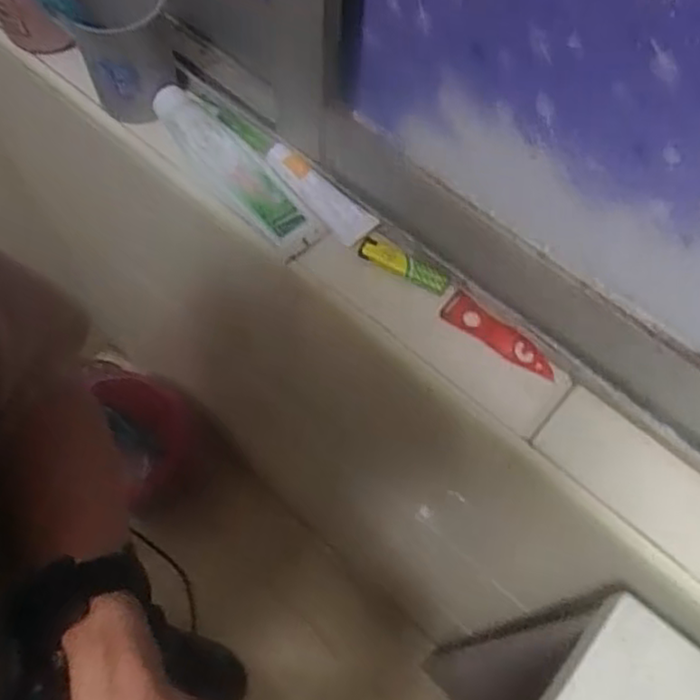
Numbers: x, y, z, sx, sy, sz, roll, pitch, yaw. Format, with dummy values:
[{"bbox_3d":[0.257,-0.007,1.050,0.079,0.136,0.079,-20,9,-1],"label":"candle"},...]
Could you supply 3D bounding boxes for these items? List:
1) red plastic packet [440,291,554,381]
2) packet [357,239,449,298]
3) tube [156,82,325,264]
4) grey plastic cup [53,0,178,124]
[{"bbox_3d":[0.122,-0.012,0.561,0.098,0.006,0.027,31,90,11],"label":"red plastic packet"},{"bbox_3d":[0.045,-0.070,0.576,0.079,0.007,0.019,27,98,6],"label":"packet"},{"bbox_3d":[-0.097,-0.156,0.598,0.043,0.034,0.188,-38,72,-19],"label":"tube"},{"bbox_3d":[-0.188,-0.261,0.581,0.074,0.097,0.074,1,64,-2],"label":"grey plastic cup"}]

